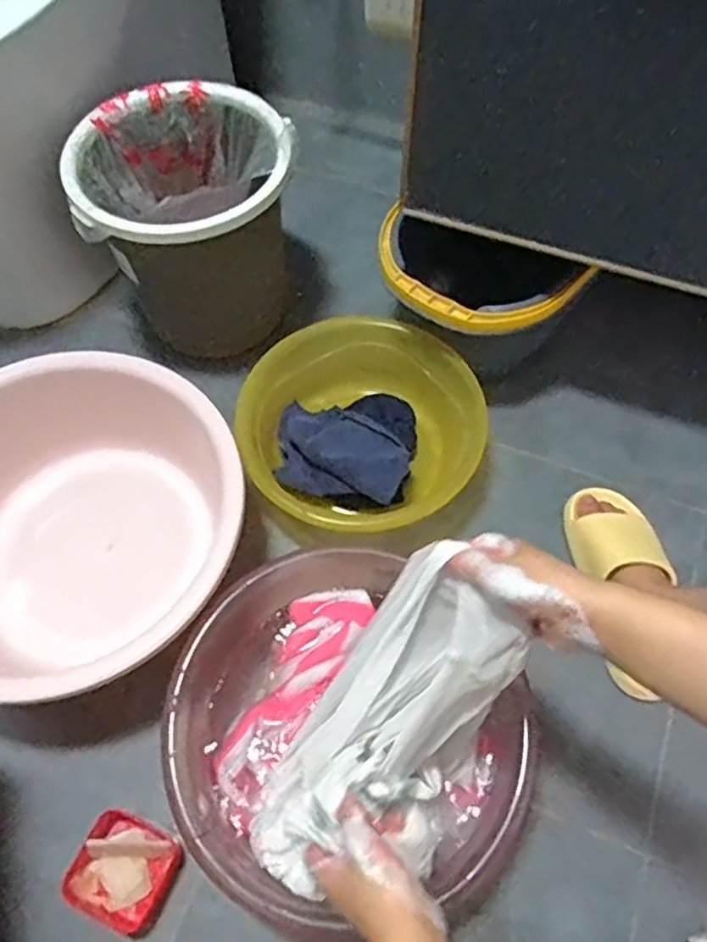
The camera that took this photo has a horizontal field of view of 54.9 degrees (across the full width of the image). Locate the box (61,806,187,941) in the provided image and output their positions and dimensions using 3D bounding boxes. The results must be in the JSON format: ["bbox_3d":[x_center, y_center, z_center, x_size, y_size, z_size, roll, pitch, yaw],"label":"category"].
[{"bbox_3d":[-0.226,0.394,0.667,0.091,0.038,0.090,22,63,13],"label":"box"}]

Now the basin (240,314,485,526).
[{"bbox_3d":[0.005,-0.050,0.861,0.286,0.105,0.272,0,61,1],"label":"basin"}]

